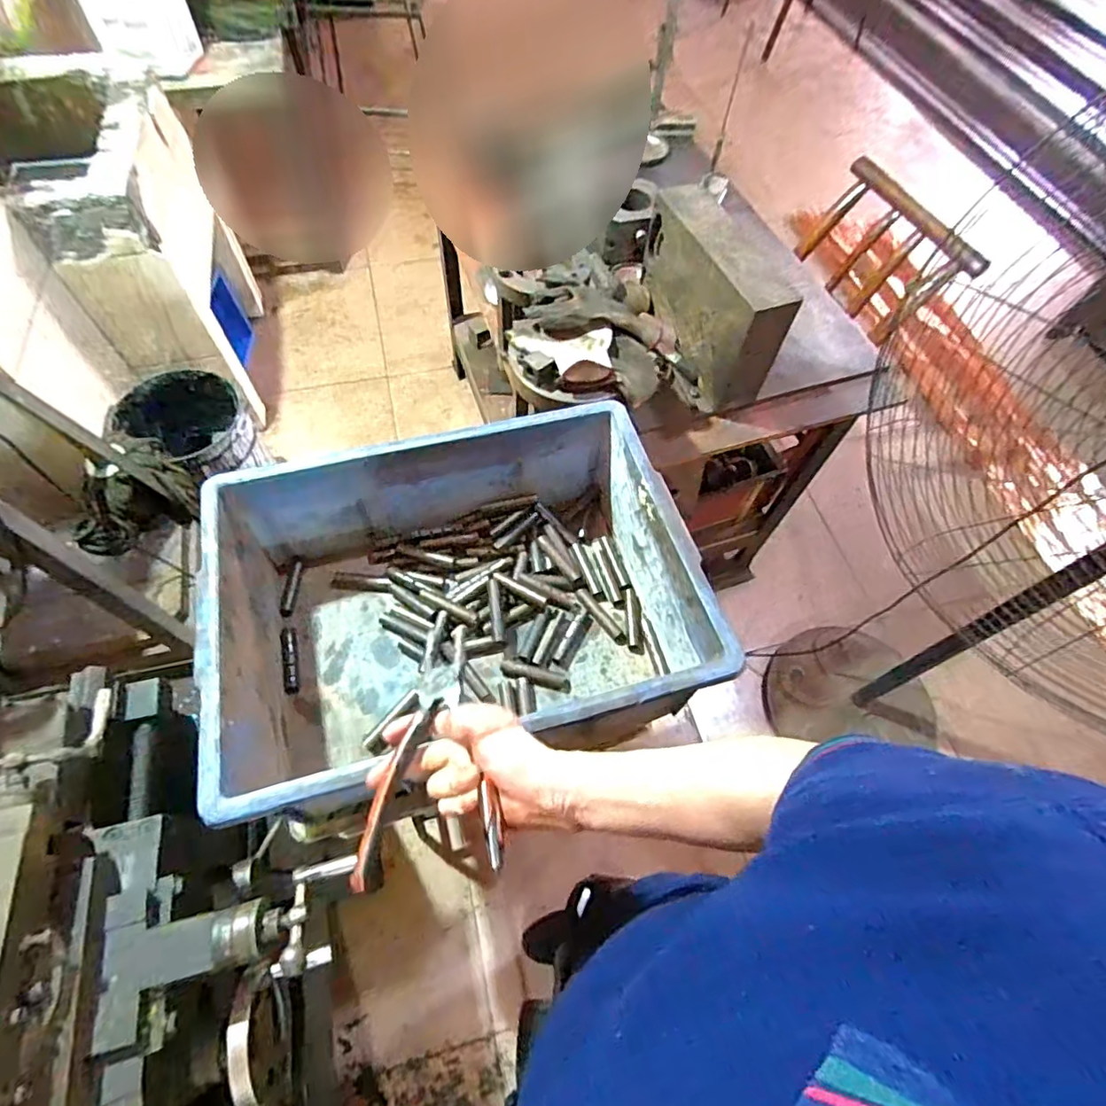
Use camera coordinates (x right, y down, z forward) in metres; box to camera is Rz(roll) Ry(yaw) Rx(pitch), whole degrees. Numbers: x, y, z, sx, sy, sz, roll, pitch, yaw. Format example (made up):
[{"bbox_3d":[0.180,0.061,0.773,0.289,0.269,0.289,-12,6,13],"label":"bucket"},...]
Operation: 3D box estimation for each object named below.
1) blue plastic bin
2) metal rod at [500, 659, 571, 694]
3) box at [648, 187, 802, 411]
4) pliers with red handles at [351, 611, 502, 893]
[{"bbox_3d":[-0.100,0.054,0.643,0.469,0.178,0.347,-13,62,-10],"label":"blue plastic bin"},{"bbox_3d":[-0.020,0.144,0.677,0.084,0.021,0.020,13,61,5],"label":"metal rod"},{"bbox_3d":[0.252,-0.417,0.938,0.095,0.211,0.289,-21,64,-14],"label":"box"},{"bbox_3d":[-0.080,0.136,0.431,0.096,0.033,0.198,4,53,-1],"label":"pliers with red handles"}]

